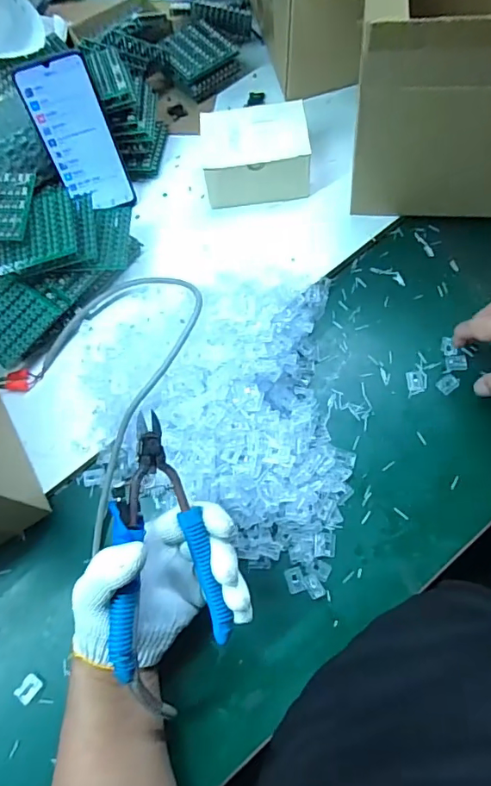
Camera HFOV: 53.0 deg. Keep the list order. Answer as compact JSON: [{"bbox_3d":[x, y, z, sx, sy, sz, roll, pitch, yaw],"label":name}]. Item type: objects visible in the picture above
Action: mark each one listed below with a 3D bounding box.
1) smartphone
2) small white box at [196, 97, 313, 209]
[{"bbox_3d":[-0.186,-0.281,0.555,0.072,0.159,0.007,-20,44,-3],"label":"smartphone"},{"bbox_3d":[0.011,-0.276,0.578,0.120,0.067,0.095,-9,70,0],"label":"small white box"}]

